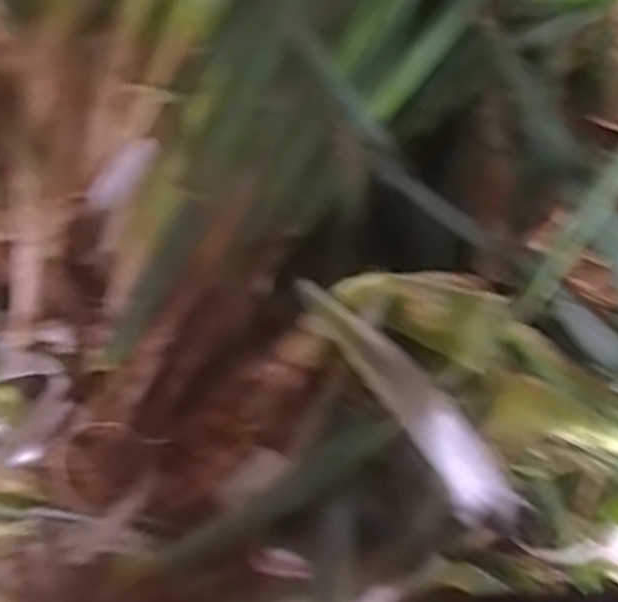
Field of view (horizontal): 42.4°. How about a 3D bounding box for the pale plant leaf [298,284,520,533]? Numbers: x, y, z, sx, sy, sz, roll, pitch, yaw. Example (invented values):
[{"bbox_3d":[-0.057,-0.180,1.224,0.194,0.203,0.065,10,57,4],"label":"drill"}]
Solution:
[{"bbox_3d":[0.088,0.087,0.697,0.050,0.029,0.266,-35,74,-15],"label":"pale plant leaf"}]

